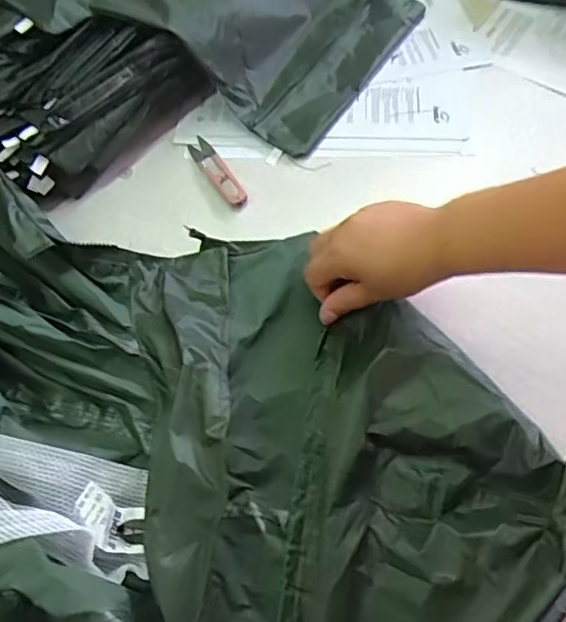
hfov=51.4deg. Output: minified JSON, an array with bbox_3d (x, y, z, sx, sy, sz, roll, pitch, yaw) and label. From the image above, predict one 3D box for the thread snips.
[{"bbox_3d":[-0.064,-0.135,0.562,0.022,0.009,0.095,-28,64,-11],"label":"thread snips"}]

